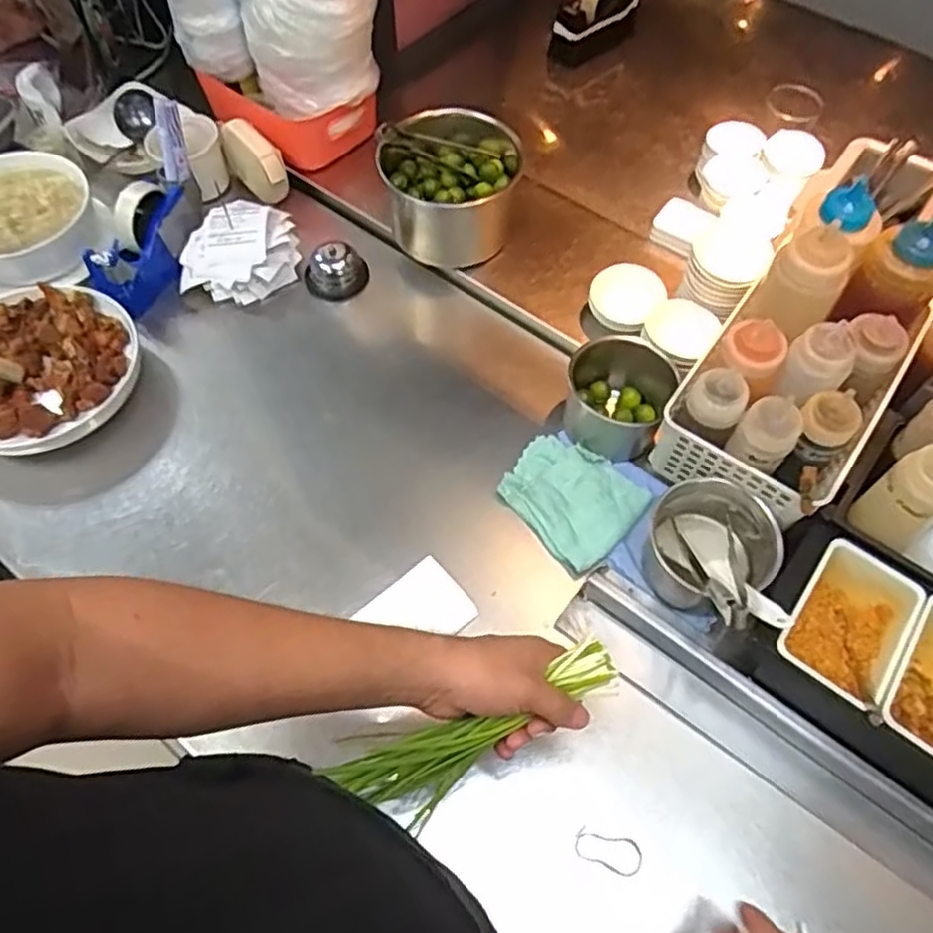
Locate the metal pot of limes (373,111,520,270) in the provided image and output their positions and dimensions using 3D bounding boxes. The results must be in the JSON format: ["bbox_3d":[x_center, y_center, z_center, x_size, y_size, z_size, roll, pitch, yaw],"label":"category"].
[{"bbox_3d":[-0.017,-0.349,0.898,0.164,0.139,0.164,0,60,0],"label":"metal pot of limes"}]

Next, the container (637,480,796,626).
[{"bbox_3d":[0.230,0.089,0.665,0.104,0.104,0.149,9,60,5],"label":"container"}]

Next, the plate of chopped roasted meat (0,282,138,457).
[{"bbox_3d":[-0.483,-0.109,0.811,0.202,0.077,0.213,0,60,0],"label":"plate of chopped roasted meat"}]

